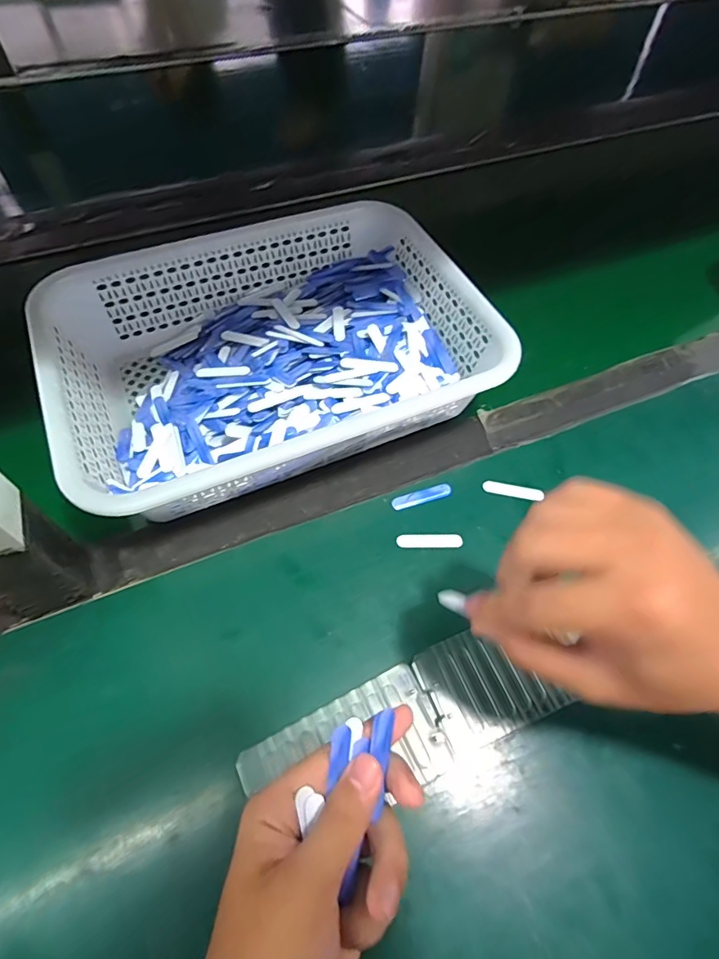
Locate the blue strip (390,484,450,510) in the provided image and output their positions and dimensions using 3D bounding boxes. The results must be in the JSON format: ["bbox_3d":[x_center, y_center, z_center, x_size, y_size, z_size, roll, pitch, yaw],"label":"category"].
[{"bbox_3d":[0.052,0.014,0.408,0.052,0.004,0.012,-16,61,-11],"label":"blue strip"}]

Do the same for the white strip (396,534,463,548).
[{"bbox_3d":[0.056,0.049,0.389,0.051,0.004,0.011,0,59,-2],"label":"white strip"}]

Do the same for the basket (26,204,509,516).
[{"bbox_3d":[-0.078,-0.117,0.440,0.350,0.082,0.241,-22,62,-14],"label":"basket"}]

